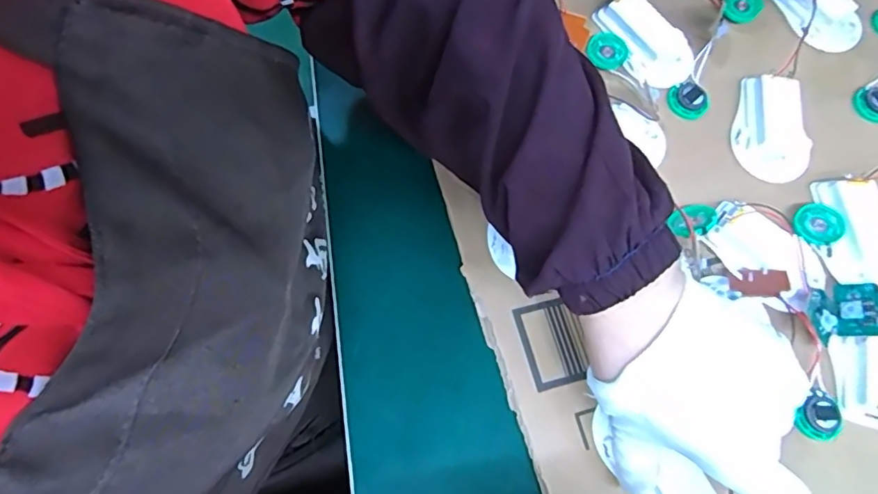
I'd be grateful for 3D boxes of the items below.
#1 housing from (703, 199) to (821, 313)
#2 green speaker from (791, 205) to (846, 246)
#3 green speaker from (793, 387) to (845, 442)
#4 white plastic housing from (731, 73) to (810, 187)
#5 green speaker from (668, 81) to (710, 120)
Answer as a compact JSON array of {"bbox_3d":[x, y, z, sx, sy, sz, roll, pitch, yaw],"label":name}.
[{"bbox_3d":[0.199,0.005,0.339,0.040,0.017,0.073,-40,72,-12],"label":"housing"},{"bbox_3d":[0.247,-0.015,0.356,0.029,0.004,0.026,39,86,29],"label":"green speaker"},{"bbox_3d":[0.221,0.099,0.315,0.026,0.009,0.026,39,75,15],"label":"green speaker"},{"bbox_3d":[0.233,-0.085,0.380,0.051,0.019,0.072,6,69,5],"label":"white plastic housing"},{"bbox_3d":[0.178,-0.104,0.391,0.028,0.012,0.025,34,74,14],"label":"green speaker"}]

